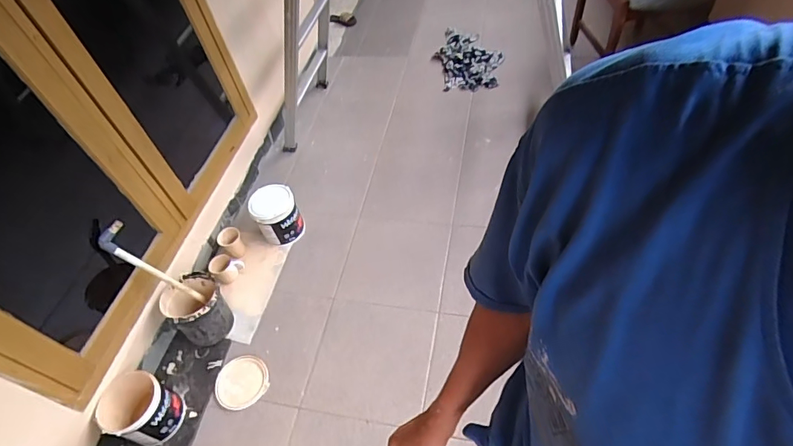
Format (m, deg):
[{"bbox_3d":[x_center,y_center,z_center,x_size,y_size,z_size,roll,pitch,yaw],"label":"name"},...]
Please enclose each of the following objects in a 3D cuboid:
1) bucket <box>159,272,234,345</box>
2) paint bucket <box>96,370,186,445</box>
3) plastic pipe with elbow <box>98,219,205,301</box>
[{"bbox_3d":[-0.691,0.308,1.582,0.174,0.215,0.178,-5,51,6],"label":"bucket"},{"bbox_3d":[-0.788,0.589,1.405,0.187,0.171,0.174,-5,51,6],"label":"paint bucket"},{"bbox_3d":[-0.770,0.145,1.455,0.088,0.418,0.057,-14,47,19],"label":"plastic pipe with elbow"}]

